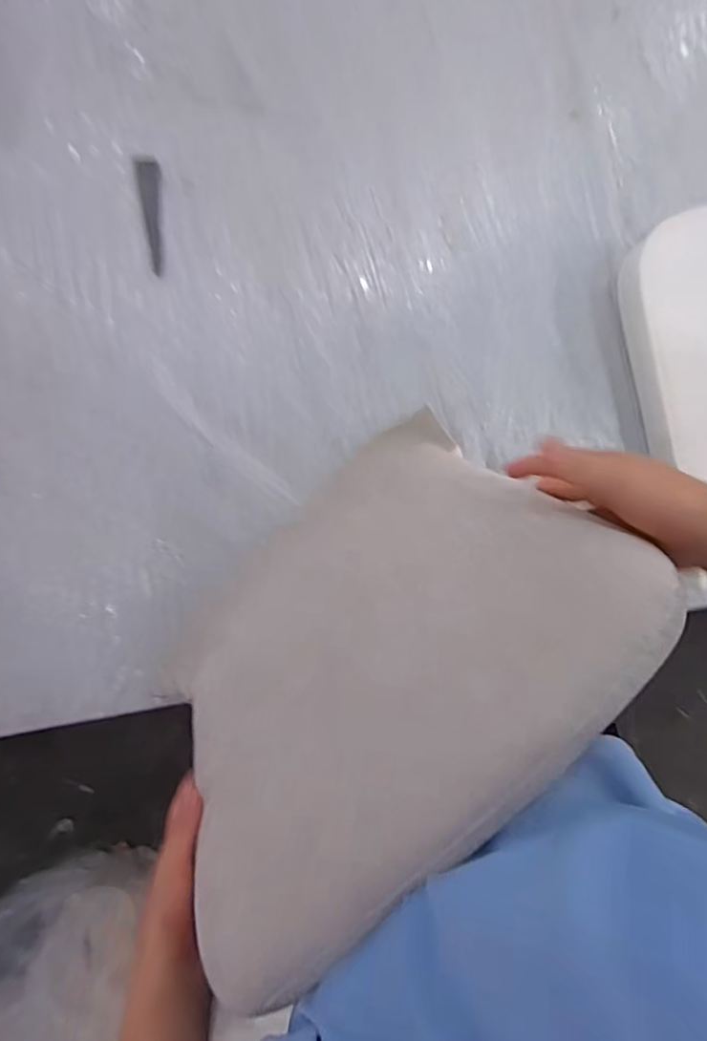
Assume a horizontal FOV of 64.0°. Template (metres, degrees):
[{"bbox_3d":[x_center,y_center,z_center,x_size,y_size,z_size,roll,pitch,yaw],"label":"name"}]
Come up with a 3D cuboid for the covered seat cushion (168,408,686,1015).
[{"bbox_3d":[0.000,0.107,0.534,0.418,0.440,0.050,-47,118,-2],"label":"covered seat cushion"}]

